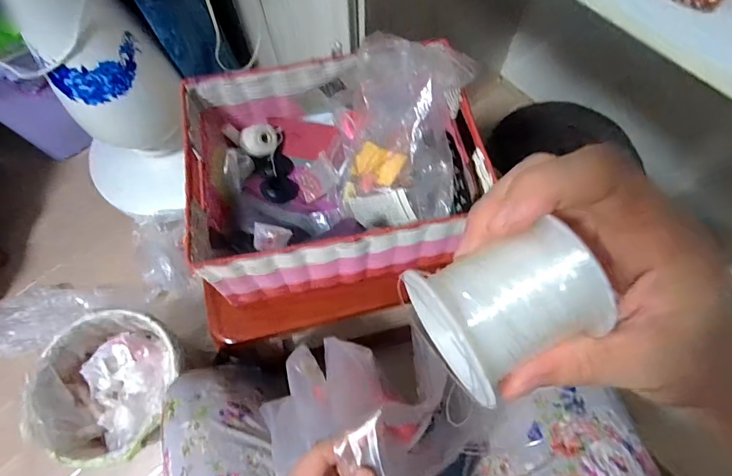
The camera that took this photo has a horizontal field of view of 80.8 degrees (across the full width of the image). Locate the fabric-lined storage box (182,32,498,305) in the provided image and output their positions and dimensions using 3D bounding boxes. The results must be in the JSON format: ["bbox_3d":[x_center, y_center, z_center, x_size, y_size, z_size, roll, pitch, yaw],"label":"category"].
[{"bbox_3d":[-0.038,-0.093,0.553,0.340,0.123,0.265,-10,68,-4],"label":"fabric-lined storage box"}]

